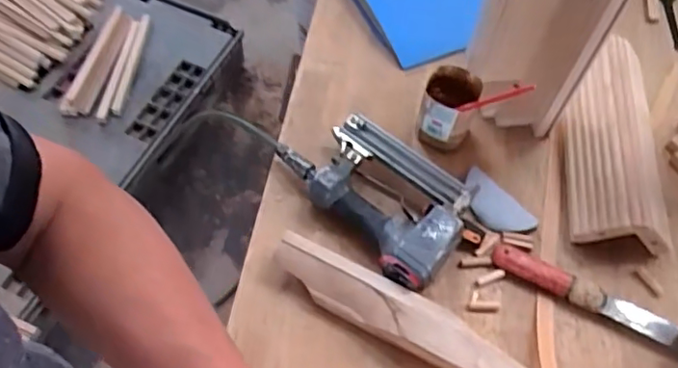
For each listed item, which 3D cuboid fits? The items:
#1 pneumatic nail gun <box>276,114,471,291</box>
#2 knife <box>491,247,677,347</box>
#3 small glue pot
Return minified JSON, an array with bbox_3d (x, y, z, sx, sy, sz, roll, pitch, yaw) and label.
[{"bbox_3d":[0.056,0.007,0.772,0.155,0.049,0.260,-35,67,-22],"label":"pneumatic nail gun"},{"bbox_3d":[0.354,0.159,0.737,0.334,0.032,0.038,23,61,10],"label":"knife"},{"bbox_3d":[0.156,-0.106,0.835,0.077,0.083,0.087,18,60,7],"label":"small glue pot"}]

